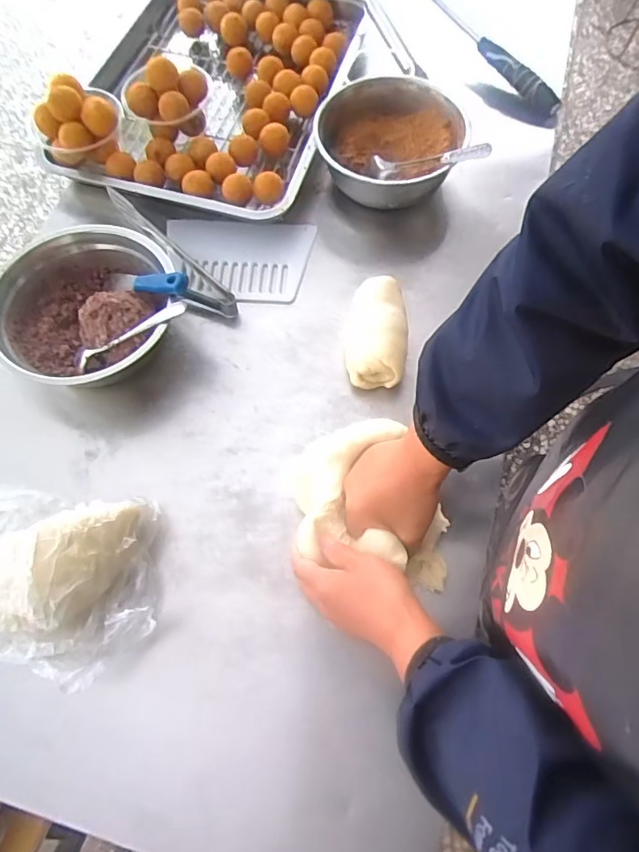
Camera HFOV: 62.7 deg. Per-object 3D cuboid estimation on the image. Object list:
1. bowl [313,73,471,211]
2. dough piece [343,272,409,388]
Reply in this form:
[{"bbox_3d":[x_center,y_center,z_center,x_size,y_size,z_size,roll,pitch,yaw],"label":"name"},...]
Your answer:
[{"bbox_3d":[0.083,-0.333,0.643,0.167,0.081,0.169,0,66,0],"label":"bowl"},{"bbox_3d":[0.060,-0.099,0.566,0.062,0.054,0.115,2,66,1],"label":"dough piece"}]

